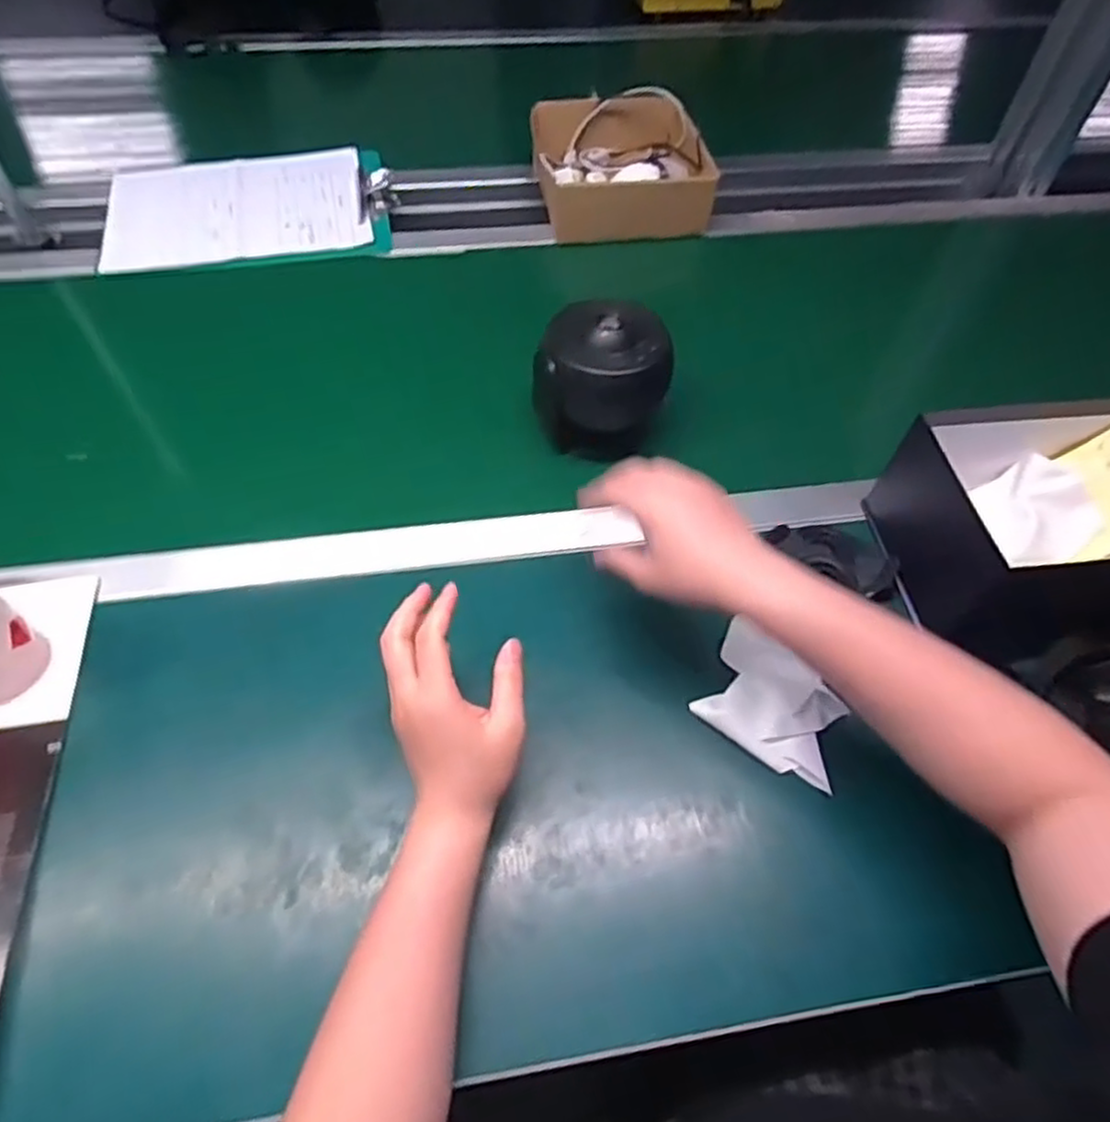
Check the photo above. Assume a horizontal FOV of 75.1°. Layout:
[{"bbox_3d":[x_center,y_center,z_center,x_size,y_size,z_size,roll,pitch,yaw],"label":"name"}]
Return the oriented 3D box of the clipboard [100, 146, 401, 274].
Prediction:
[{"bbox_3d":[-0.367,-0.434,0.882,0.326,0.017,0.225,-9,59,-11],"label":"clipboard"}]

